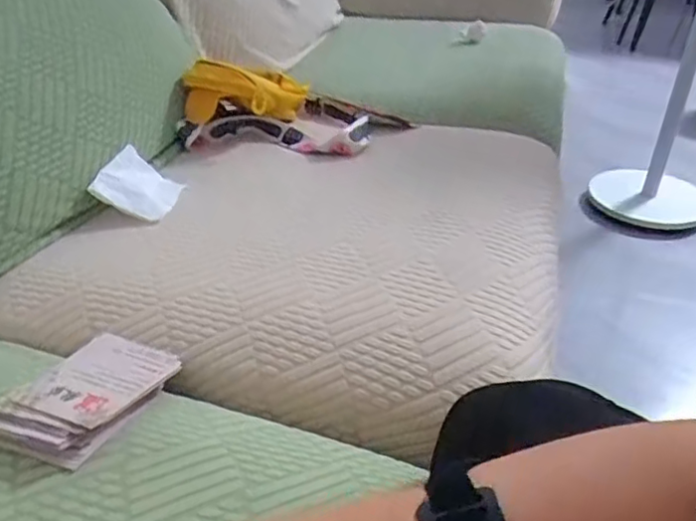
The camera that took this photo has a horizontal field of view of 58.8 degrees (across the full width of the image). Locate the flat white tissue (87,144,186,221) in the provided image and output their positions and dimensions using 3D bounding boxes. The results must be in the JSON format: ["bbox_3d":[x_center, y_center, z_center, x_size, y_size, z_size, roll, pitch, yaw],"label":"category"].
[{"bbox_3d":[-0.236,-0.086,0.700,0.085,0.017,0.093,25,35,-8],"label":"flat white tissue"}]

